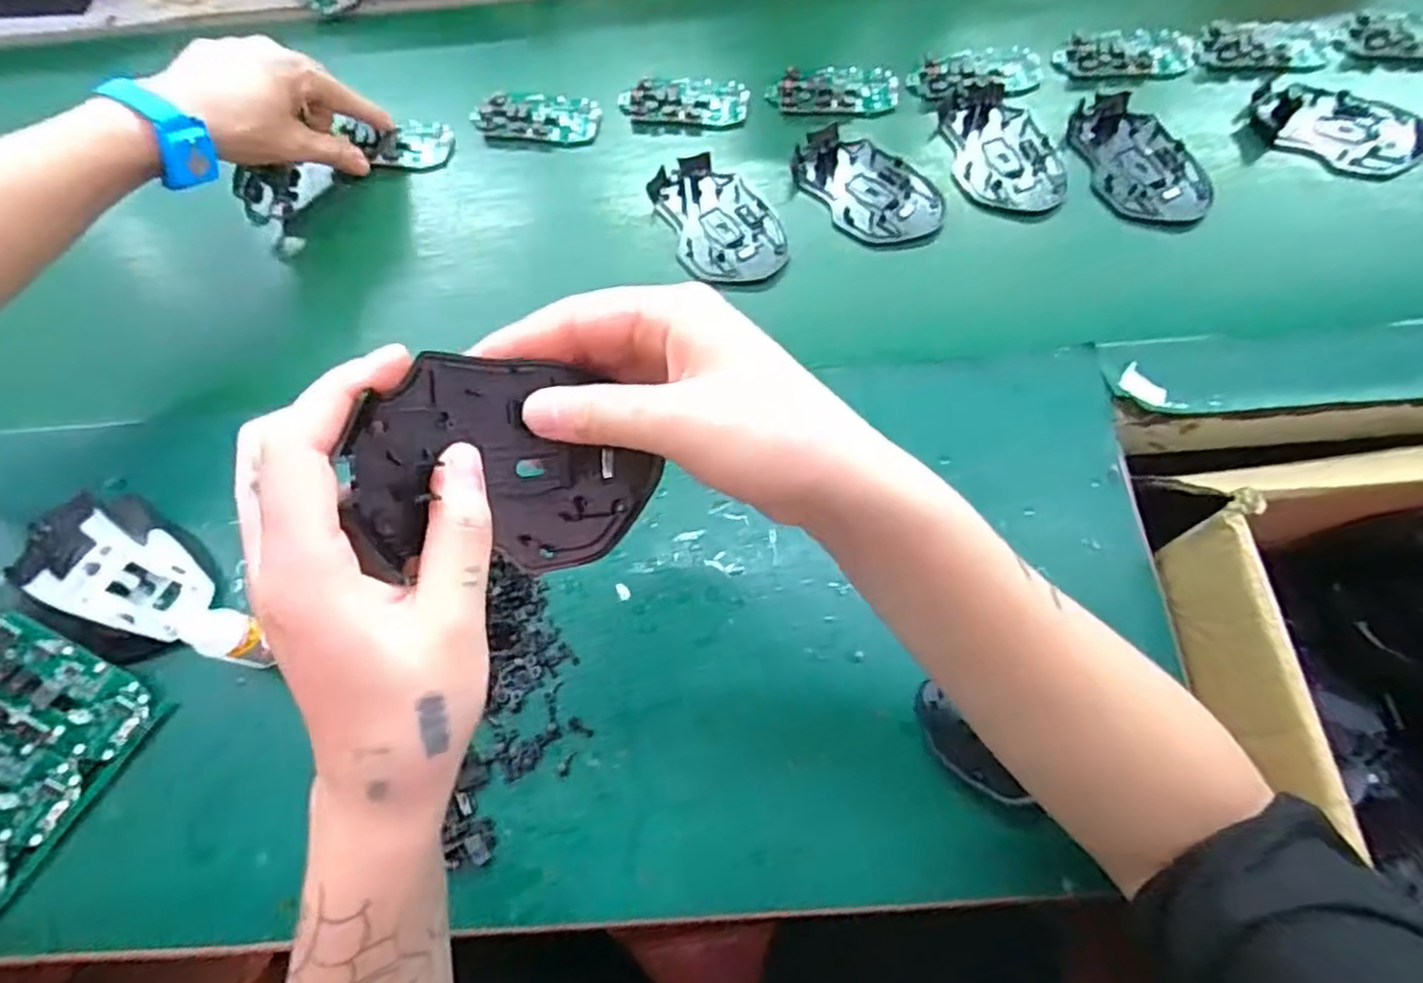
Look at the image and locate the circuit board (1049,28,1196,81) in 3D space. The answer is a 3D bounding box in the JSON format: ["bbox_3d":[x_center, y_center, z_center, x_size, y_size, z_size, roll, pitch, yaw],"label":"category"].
[{"bbox_3d":[0.314,-0.332,0.562,0.100,0.008,0.048,-1,66,3],"label":"circuit board"}]

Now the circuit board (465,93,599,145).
[{"bbox_3d":[-0.134,-0.290,0.571,0.094,0.014,0.043,2,66,4],"label":"circuit board"}]

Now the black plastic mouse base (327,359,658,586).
[{"bbox_3d":[-0.067,-0.008,0.261,0.111,0.010,0.072,4,97,-38],"label":"black plastic mouse base"}]

